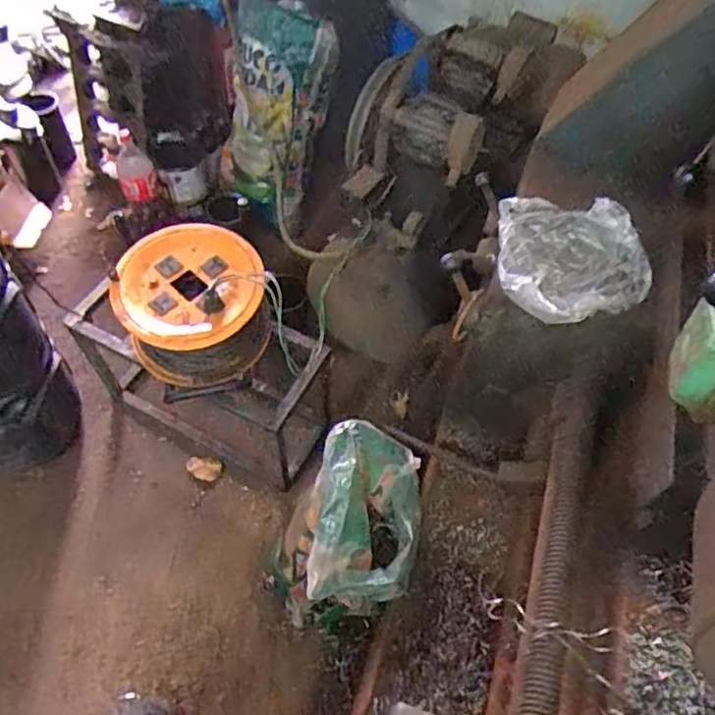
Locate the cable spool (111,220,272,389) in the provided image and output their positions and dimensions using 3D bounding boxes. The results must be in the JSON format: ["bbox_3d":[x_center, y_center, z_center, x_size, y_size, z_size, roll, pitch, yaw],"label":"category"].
[{"bbox_3d":[-0.329,-0.106,1.261,0.289,0.206,0.253,-9,58,-10],"label":"cable spool"}]

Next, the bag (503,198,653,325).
[{"bbox_3d":[0.310,-0.143,0.883,0.212,0.038,0.230,7,56,1],"label":"bag"}]

